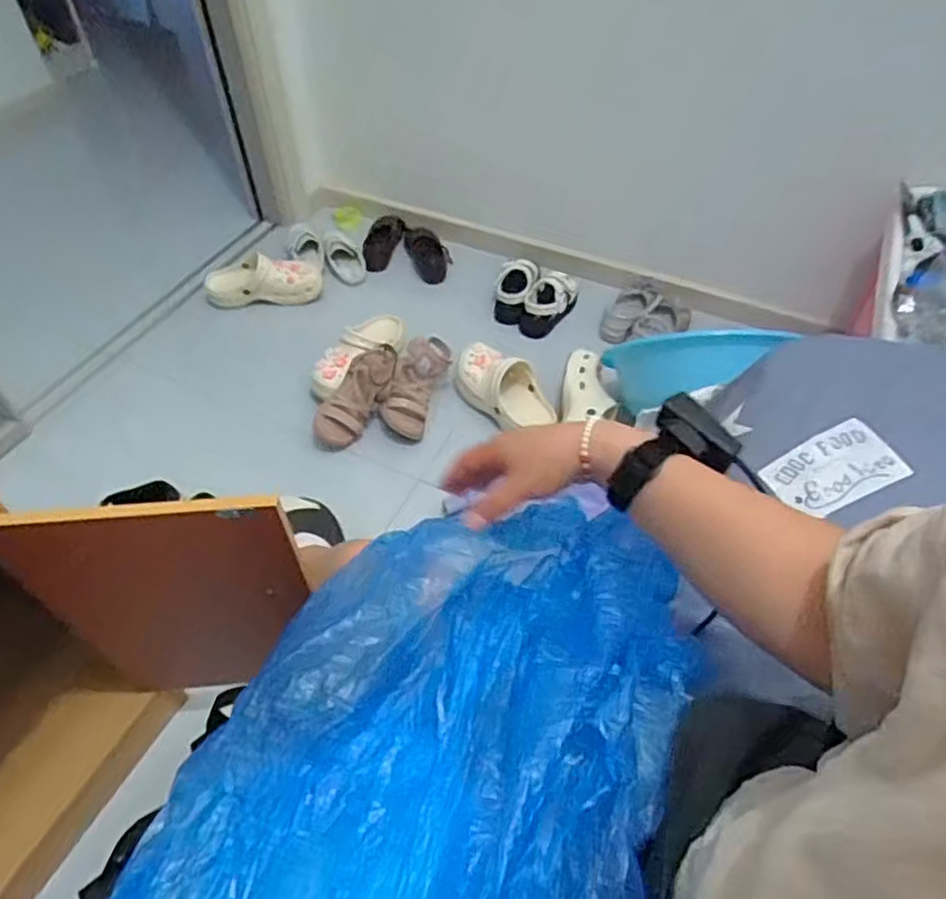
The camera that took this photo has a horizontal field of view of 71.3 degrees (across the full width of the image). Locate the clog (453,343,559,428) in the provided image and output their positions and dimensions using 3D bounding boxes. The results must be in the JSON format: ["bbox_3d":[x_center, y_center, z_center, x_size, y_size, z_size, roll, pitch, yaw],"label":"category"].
[{"bbox_3d":[0.064,-0.121,1.289,0.114,0.077,0.248,-35,59,-26],"label":"clog"}]

